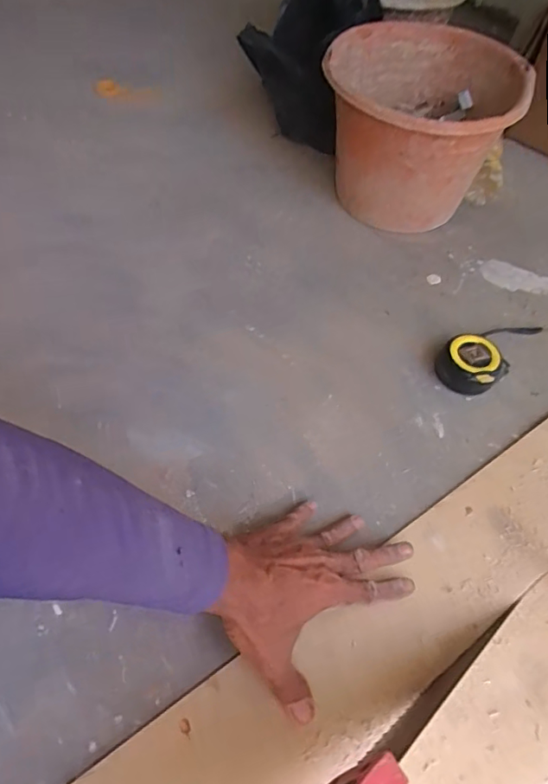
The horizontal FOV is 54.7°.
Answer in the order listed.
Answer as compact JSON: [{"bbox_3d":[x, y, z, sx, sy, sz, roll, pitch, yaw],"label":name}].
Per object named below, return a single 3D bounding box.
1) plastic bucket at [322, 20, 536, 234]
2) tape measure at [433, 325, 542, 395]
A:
[{"bbox_3d":[0.197,-0.369,0.765,0.251,0.191,0.273,16,56,7],"label":"plastic bucket"},{"bbox_3d":[0.272,-0.057,0.642,0.174,0.039,0.071,-30,62,-22],"label":"tape measure"}]

